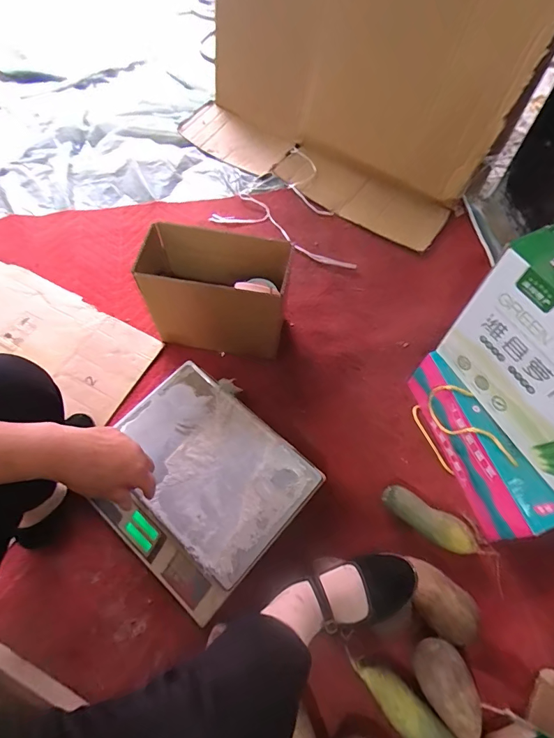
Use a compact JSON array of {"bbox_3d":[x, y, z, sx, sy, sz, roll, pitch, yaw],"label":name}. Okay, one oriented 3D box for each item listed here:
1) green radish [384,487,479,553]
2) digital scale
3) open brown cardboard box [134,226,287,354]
[{"bbox_3d":[0.267,0.271,0.715,0.167,0.050,0.060,24,65,12],"label":"green radish"},{"bbox_3d":[-0.143,0.201,0.714,0.329,0.093,0.307,40,69,18],"label":"digital scale"},{"bbox_3d":[-0.125,-0.143,0.817,0.277,0.241,0.133,8,63,3],"label":"open brown cardboard box"}]

